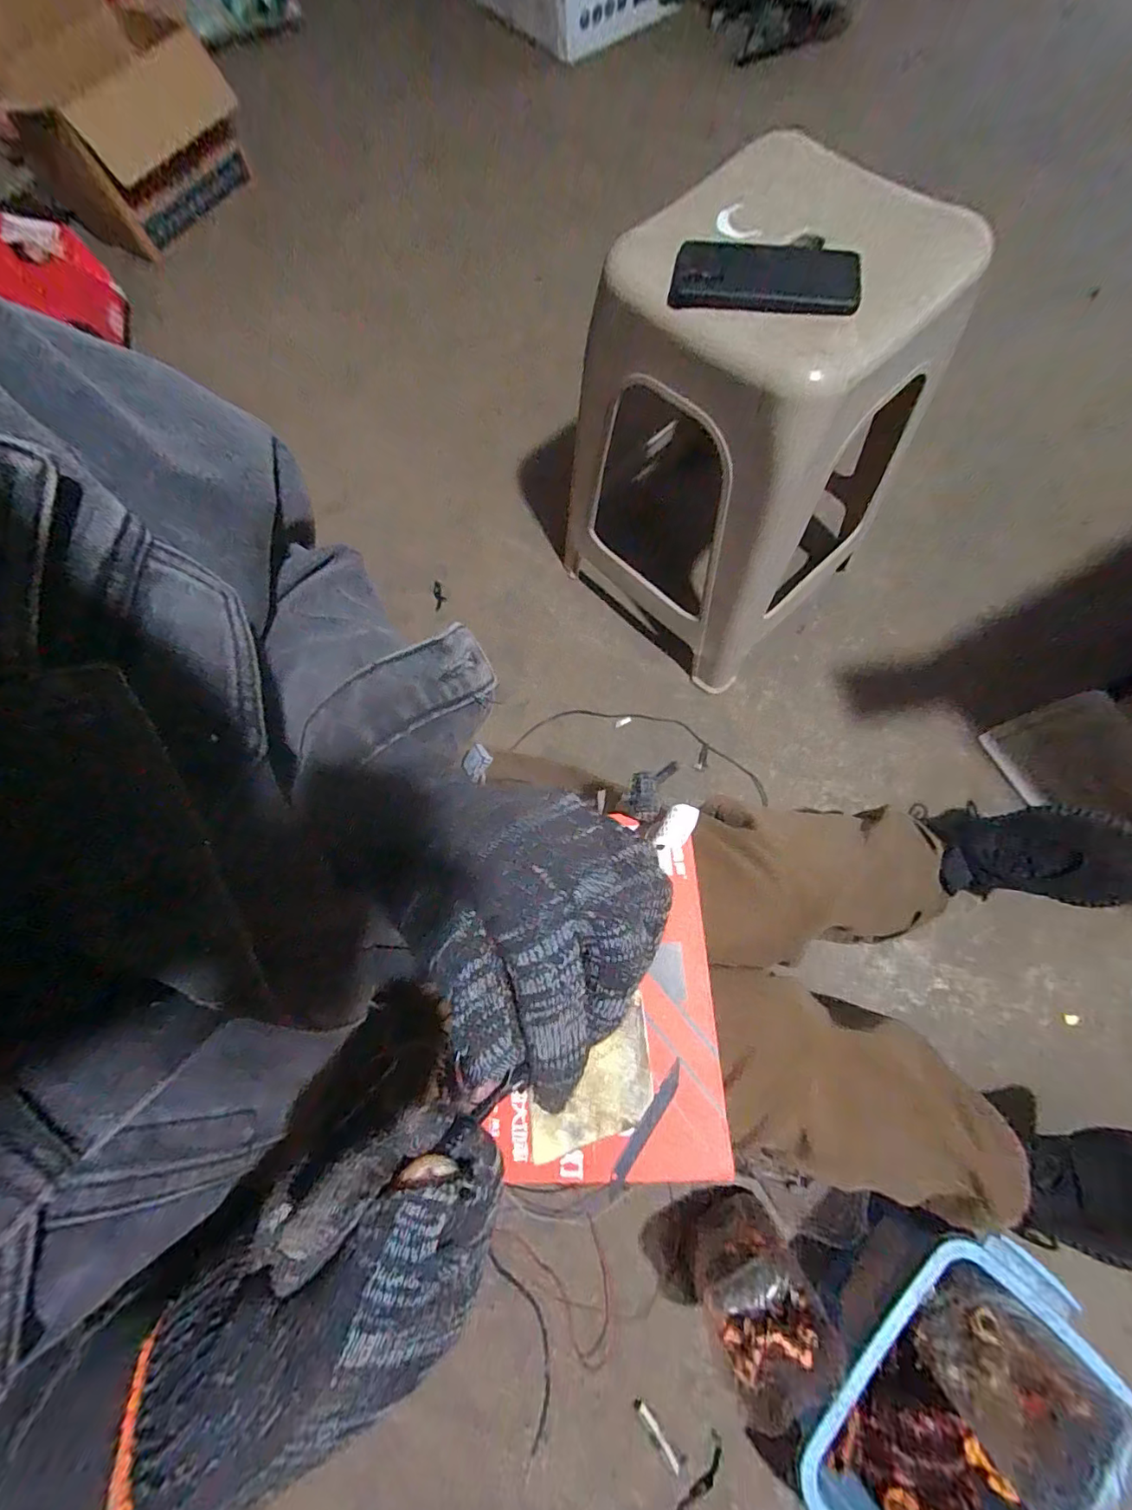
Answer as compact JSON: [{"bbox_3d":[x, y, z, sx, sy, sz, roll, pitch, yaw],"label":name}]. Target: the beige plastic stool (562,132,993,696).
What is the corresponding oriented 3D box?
[{"bbox_3d":[0.221,-0.400,0.728,0.357,0.516,0.367,38,79,14],"label":"beige plastic stool"}]

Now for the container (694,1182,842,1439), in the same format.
[{"bbox_3d":[0.199,0.566,0.568,0.109,0.150,0.118,-1,71,3],"label":"container"}]

